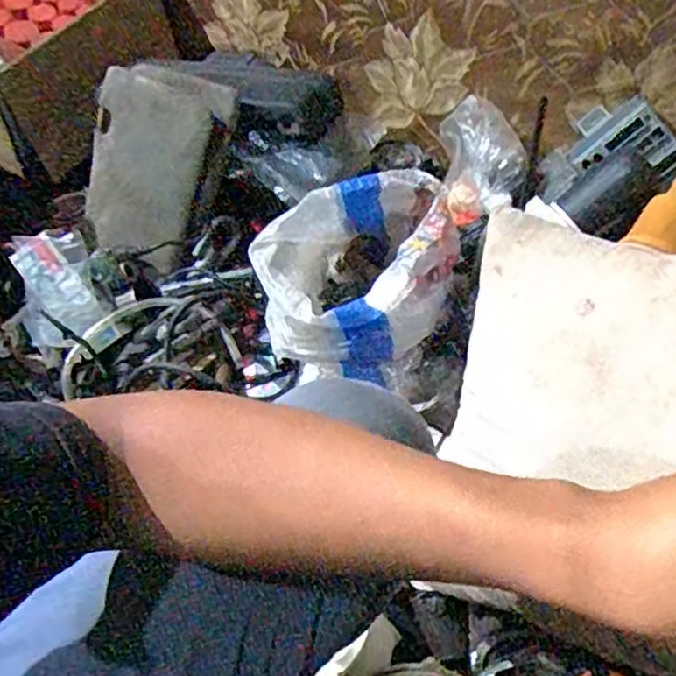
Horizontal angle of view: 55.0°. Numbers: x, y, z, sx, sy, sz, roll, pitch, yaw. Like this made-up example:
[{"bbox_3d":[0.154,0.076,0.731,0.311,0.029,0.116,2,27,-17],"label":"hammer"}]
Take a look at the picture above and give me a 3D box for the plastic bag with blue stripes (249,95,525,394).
[{"bbox_3d":[0.074,-0.143,0.816,0.207,0.125,0.409,26,60,18],"label":"plastic bag with blue stripes"}]

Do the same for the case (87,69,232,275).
[{"bbox_3d":[-0.237,-0.219,0.817,0.151,0.240,0.049,20,14,-6],"label":"case"}]

